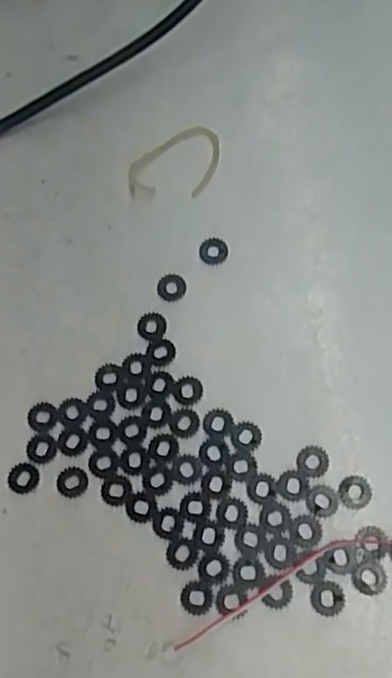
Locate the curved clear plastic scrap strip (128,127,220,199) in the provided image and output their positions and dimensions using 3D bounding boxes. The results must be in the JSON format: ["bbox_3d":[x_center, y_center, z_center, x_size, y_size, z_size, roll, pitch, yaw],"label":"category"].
[{"bbox_3d":[-0.007,-0.067,0.268,0.040,0.005,0.026,-37,71,-7],"label":"curved clear plastic scrap strip"}]

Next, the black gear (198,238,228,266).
[{"bbox_3d":[0.007,-0.033,0.257,0.010,0.004,0.010,-2,71,6],"label":"black gear"}]

